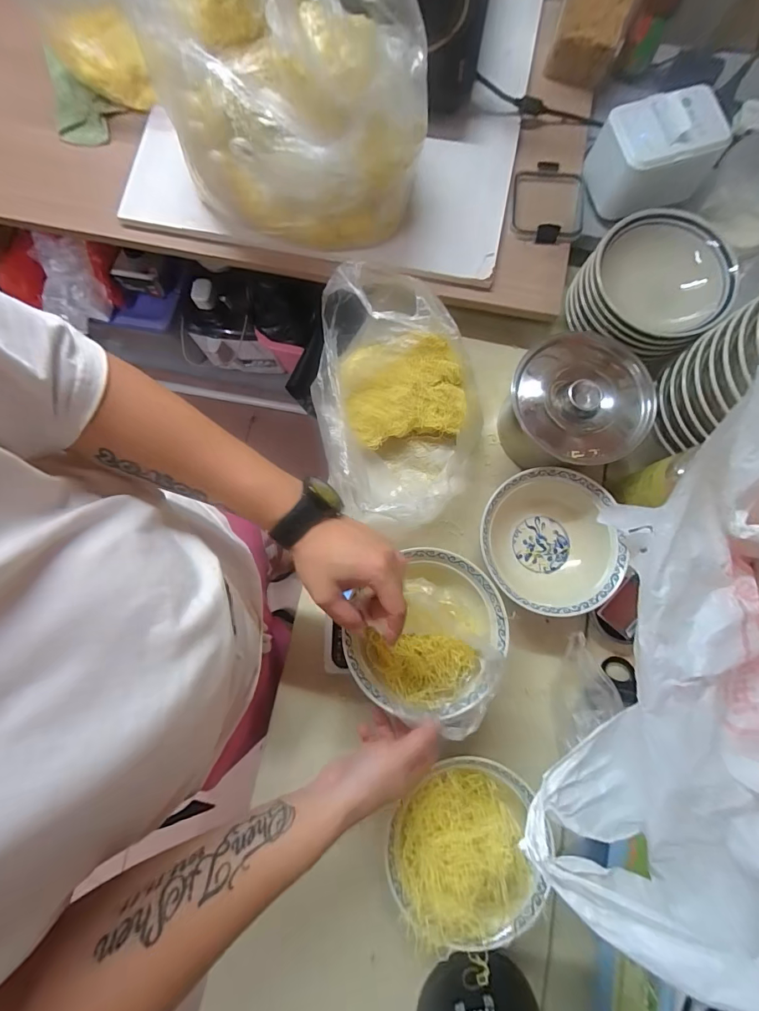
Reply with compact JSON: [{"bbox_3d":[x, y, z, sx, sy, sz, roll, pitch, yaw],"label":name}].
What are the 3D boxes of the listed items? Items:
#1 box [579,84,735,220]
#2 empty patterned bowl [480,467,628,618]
[{"bbox_3d":[0.390,-0.496,0.586,0.156,0.085,0.105,-17,80,-3],"label":"box"},{"bbox_3d":[0.217,0.050,0.554,0.165,0.056,0.179,0,80,0],"label":"empty patterned bowl"}]

